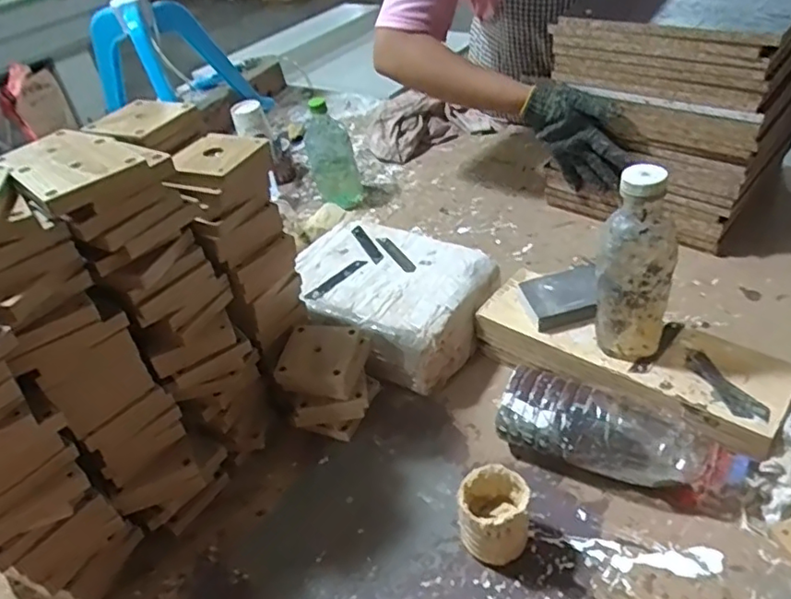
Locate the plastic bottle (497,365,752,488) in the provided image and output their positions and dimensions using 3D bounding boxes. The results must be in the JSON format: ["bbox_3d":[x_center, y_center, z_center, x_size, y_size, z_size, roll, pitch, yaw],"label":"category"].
[{"bbox_3d":[0.228,0.144,0.621,0.228,0.085,0.080,13,44,25],"label":"plastic bottle"}]

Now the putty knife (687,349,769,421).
[{"bbox_3d":[0.336,0.089,0.614,0.030,0.004,0.099,-19,40,-11],"label":"putty knife"}]

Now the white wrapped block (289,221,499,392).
[{"bbox_3d":[-0.017,-0.002,0.818,0.267,0.093,0.210,21,48,32],"label":"white wrapped block"}]

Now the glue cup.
[{"bbox_3d":[0.093,0.210,0.572,0.063,0.076,0.070,7,42,19],"label":"glue cup"}]

